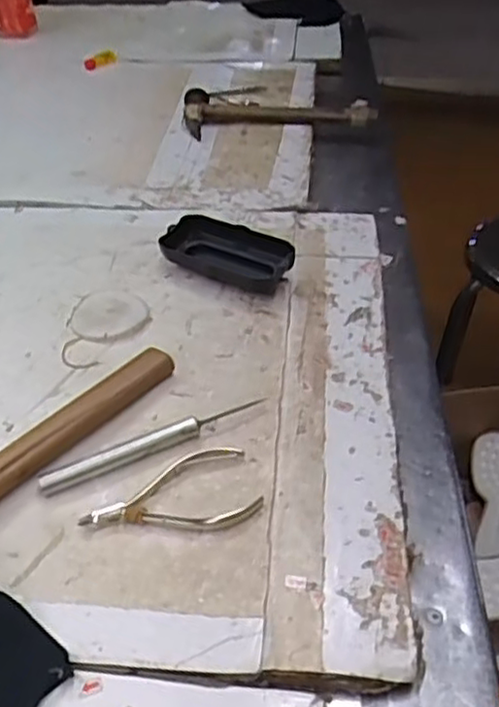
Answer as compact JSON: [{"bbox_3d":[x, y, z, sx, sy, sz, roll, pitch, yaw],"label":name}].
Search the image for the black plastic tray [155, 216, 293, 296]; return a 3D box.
[{"bbox_3d":[-0.018,-0.082,0.566,0.111,0.030,0.056,18,45,21],"label":"black plastic tray"}]

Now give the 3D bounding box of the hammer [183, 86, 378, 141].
[{"bbox_3d":[0.033,-0.284,0.802,0.219,0.033,0.081,0,41,2],"label":"hammer"}]

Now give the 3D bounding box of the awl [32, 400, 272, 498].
[{"bbox_3d":[-0.059,0.054,0.420,0.142,0.011,0.013,-20,44,-20],"label":"awl"}]

